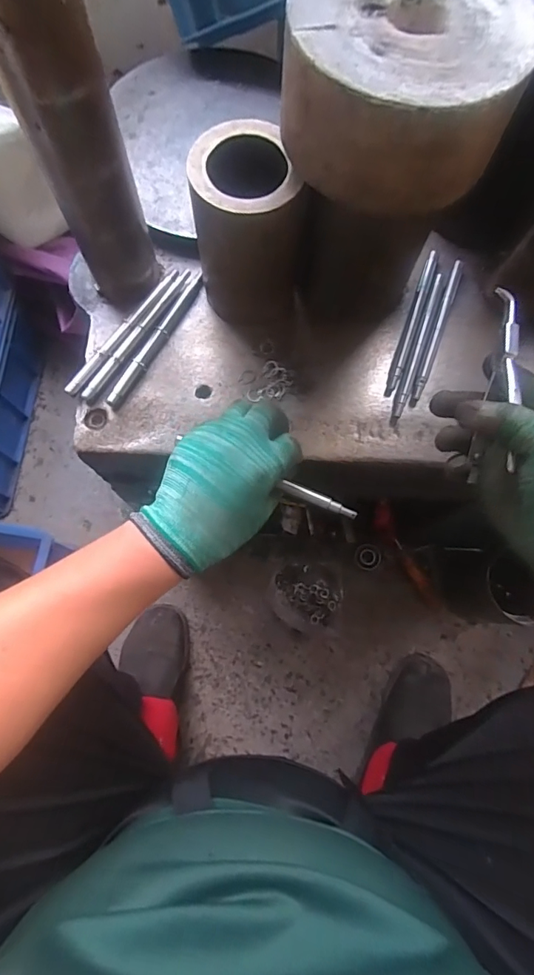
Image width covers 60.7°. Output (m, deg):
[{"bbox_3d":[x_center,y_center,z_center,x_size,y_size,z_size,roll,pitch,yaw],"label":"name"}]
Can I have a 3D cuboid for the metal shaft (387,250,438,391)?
[{"bbox_3d":[0.146,-0.168,0.453,0.011,0.011,0.157,20,75,4],"label":"metal shaft"}]

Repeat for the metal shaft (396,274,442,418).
[{"bbox_3d":[0.149,-0.140,0.446,0.008,0.007,0.160,19,75,3],"label":"metal shaft"}]

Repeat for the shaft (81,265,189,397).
[{"bbox_3d":[-0.123,-0.148,0.437,0.010,0.008,0.162,33,76,7],"label":"shaft"}]

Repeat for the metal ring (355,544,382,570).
[{"bbox_3d":[0.182,0.125,0.819,0.045,0.006,0.045,1,74,-2],"label":"metal ring"}]

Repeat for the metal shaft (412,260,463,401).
[{"bbox_3d":[0.169,-0.158,0.451,0.011,0.008,0.161,21,75,4],"label":"metal shaft"}]

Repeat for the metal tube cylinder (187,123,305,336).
[{"bbox_3d":[-0.019,-0.212,0.394,0.080,0.133,0.094,-12,75,-5],"label":"metal tube cylinder"}]

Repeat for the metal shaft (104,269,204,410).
[{"bbox_3d":[-0.104,-0.144,0.438,0.013,0.009,0.159,29,76,6],"label":"metal shaft"}]

